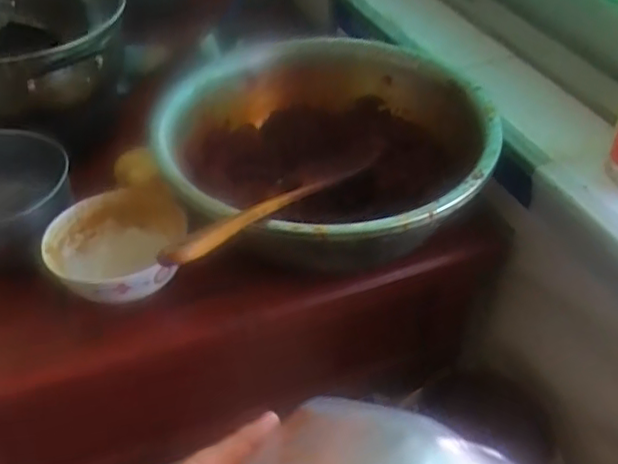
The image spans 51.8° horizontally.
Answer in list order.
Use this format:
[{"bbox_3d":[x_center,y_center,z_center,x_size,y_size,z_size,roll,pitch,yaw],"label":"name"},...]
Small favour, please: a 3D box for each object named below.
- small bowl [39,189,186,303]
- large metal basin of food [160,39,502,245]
[{"bbox_3d":[-0.187,0.018,0.624,0.118,0.071,0.124,0,43,0],"label":"small bowl"},{"bbox_3d":[0.018,-0.077,0.675,0.336,0.107,0.328,0,43,0],"label":"large metal basin of food"}]

